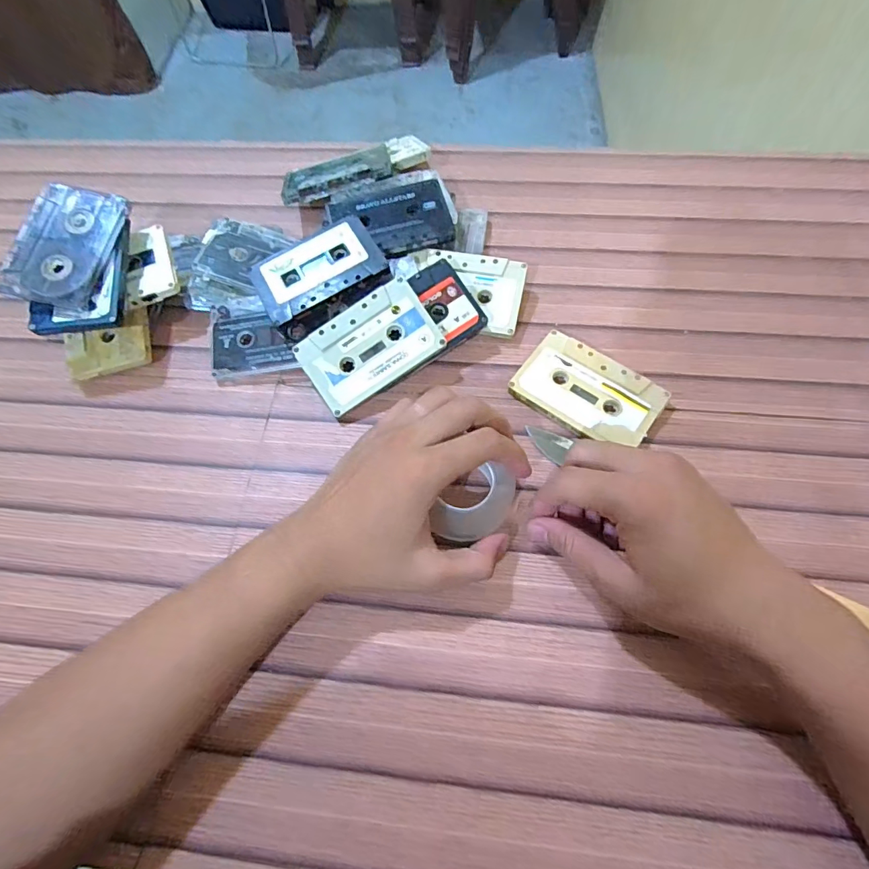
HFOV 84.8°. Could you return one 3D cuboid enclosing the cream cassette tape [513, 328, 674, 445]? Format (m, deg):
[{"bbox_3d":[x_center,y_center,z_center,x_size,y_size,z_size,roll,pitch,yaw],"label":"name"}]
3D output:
[{"bbox_3d":[0.113,-0.030,0.353,0.099,0.015,0.065,34,71,17],"label":"cream cassette tape"}]

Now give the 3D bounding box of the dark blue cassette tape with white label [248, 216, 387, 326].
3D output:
[{"bbox_3d":[-0.094,-0.134,0.377,0.097,0.015,0.071,-31,67,-11],"label":"dark blue cassette tape with white label"}]

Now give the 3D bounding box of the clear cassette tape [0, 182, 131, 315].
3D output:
[{"bbox_3d":[-0.279,-0.144,0.360,0.065,0.007,0.101,14,73,-5],"label":"clear cassette tape"}]

